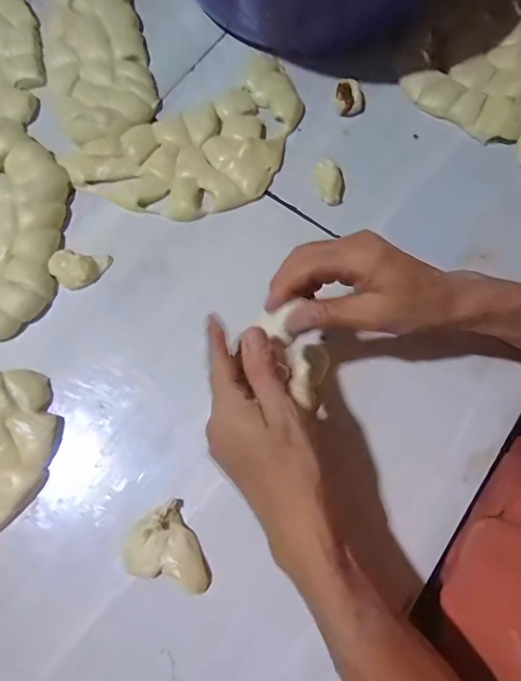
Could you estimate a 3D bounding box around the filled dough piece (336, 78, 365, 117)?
[{"bbox_3d":[0.100,-0.272,0.481,0.034,0.015,0.036,1,75,-1],"label":"filled dough piece"}]

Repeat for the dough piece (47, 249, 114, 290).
[{"bbox_3d":[-0.181,-0.071,0.431,0.056,0.016,0.037,4,75,0],"label":"dough piece"}]

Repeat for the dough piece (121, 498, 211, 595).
[{"bbox_3d":[-0.080,0.177,0.354,0.057,0.021,0.073,-24,77,-7],"label":"dough piece"}]

